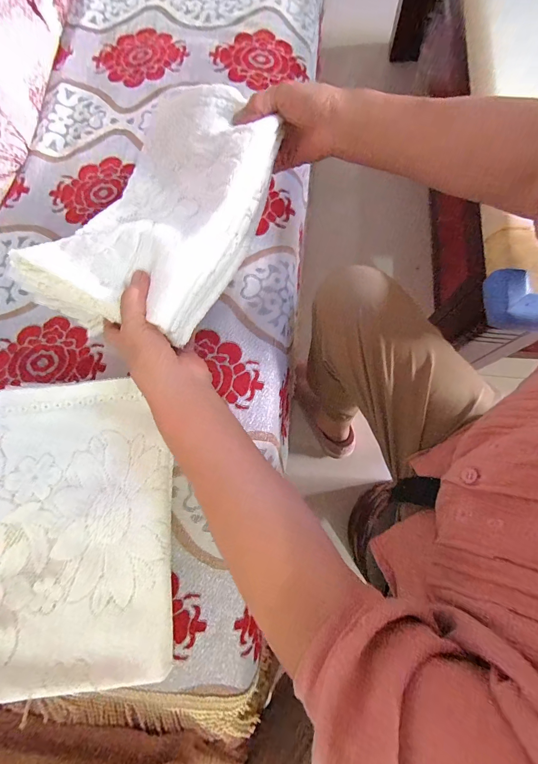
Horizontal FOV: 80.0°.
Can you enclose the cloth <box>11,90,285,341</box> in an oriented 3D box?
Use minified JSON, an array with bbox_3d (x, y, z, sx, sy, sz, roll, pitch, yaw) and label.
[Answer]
[{"bbox_3d":[-0.109,-0.199,0.349,0.169,0.077,0.290,20,78,6],"label":"cloth"}]

